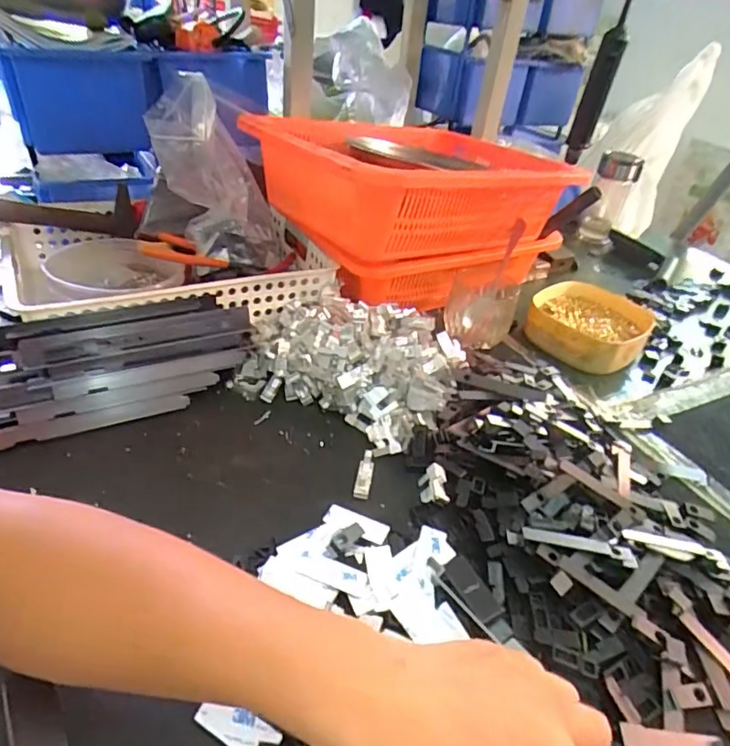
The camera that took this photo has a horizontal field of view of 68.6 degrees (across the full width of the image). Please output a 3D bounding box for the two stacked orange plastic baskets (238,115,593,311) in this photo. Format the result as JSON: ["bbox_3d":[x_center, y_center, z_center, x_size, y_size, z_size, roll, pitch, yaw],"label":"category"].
[{"bbox_3d":[0.073,-0.226,0.726,0.411,0.186,0.273,-21,45,-31],"label":"two stacked orange plastic baskets"}]

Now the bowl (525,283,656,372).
[{"bbox_3d":[0.302,-0.064,0.723,0.150,0.044,0.164,5,35,-3],"label":"bowl"}]

